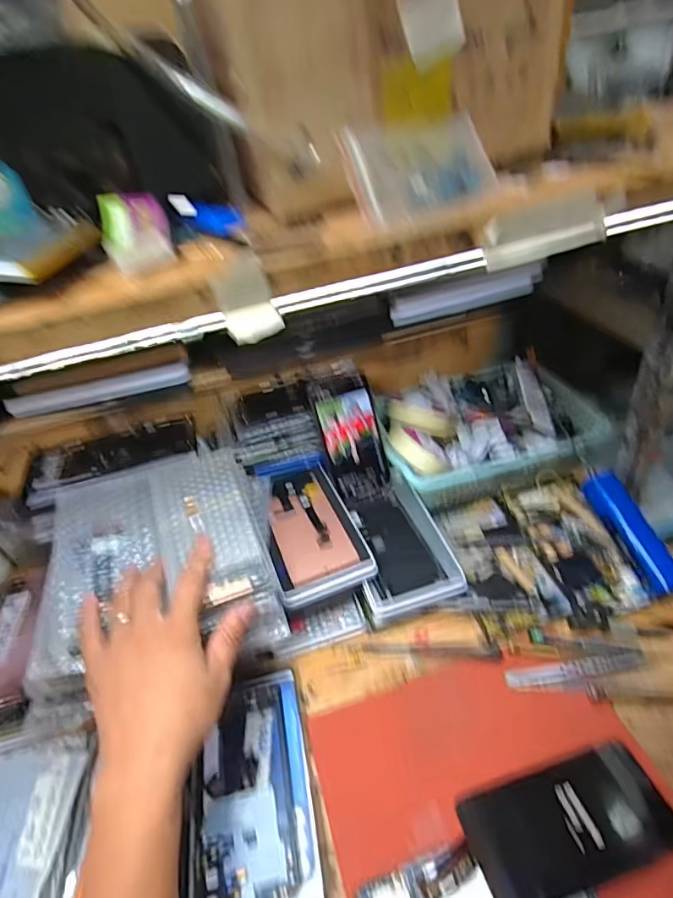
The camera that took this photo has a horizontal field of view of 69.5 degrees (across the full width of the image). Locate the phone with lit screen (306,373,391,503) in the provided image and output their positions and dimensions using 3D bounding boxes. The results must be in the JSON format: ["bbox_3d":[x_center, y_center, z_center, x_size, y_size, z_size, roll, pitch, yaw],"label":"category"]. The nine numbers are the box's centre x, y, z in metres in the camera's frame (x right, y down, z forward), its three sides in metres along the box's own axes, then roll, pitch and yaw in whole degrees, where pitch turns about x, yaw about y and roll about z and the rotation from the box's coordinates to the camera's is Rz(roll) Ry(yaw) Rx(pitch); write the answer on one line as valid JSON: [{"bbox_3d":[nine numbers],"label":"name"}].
[{"bbox_3d":[0.020,-0.014,0.597,0.072,0.154,0.012,-20,11,-13],"label":"phone with lit screen"}]

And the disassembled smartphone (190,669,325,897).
[{"bbox_3d":[-0.072,0.283,0.408,0.096,0.008,0.173,-13,40,-5],"label":"disassembled smartphone"}]

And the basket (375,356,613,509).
[{"bbox_3d":[0.199,-0.027,0.662,0.276,0.077,0.207,-8,40,1],"label":"basket"}]

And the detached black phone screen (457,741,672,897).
[{"bbox_3d":[0.171,0.270,0.351,0.152,0.010,0.068,-11,55,-13],"label":"detached black phone screen"}]

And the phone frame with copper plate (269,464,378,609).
[{"bbox_3d":[-0.031,0.086,0.545,0.098,0.019,0.176,-16,41,-10],"label":"phone frame with copper plate"}]

